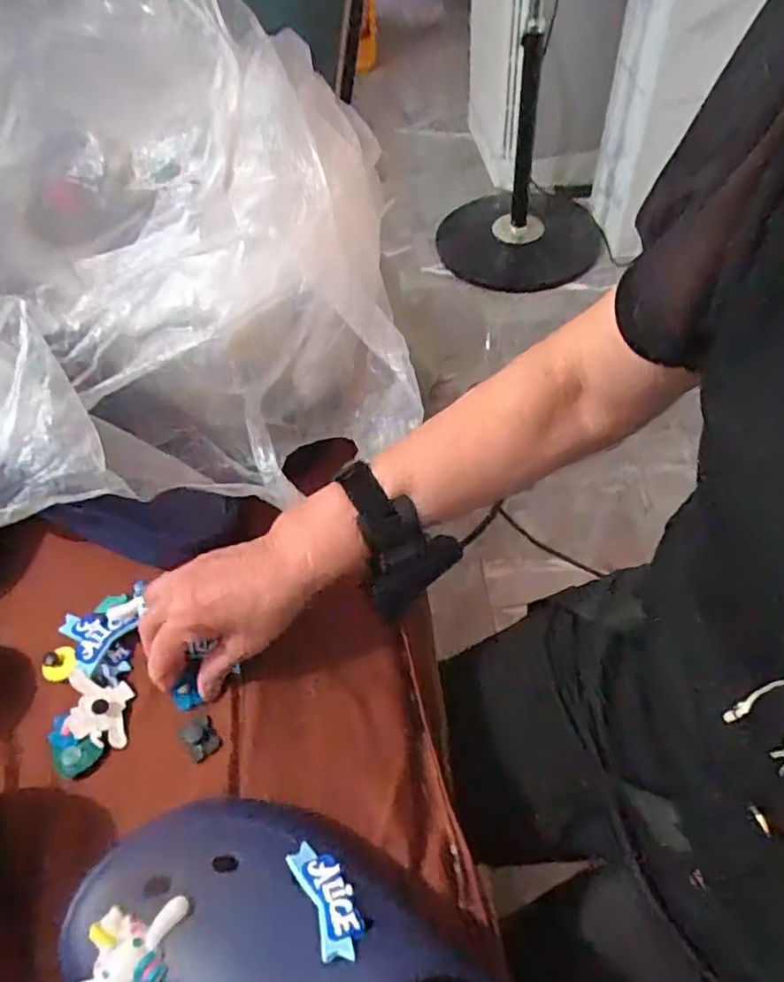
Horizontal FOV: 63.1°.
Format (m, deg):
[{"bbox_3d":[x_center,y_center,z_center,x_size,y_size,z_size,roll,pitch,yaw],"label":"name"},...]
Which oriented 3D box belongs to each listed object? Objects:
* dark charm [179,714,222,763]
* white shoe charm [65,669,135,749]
[{"bbox_3d":[-0.123,0.159,0.410,0.020,0.004,0.025,-33,58,-18],"label":"dark charm"},{"bbox_3d":[-0.195,0.144,0.424,0.037,0.018,0.047,-6,54,1],"label":"white shoe charm"}]

